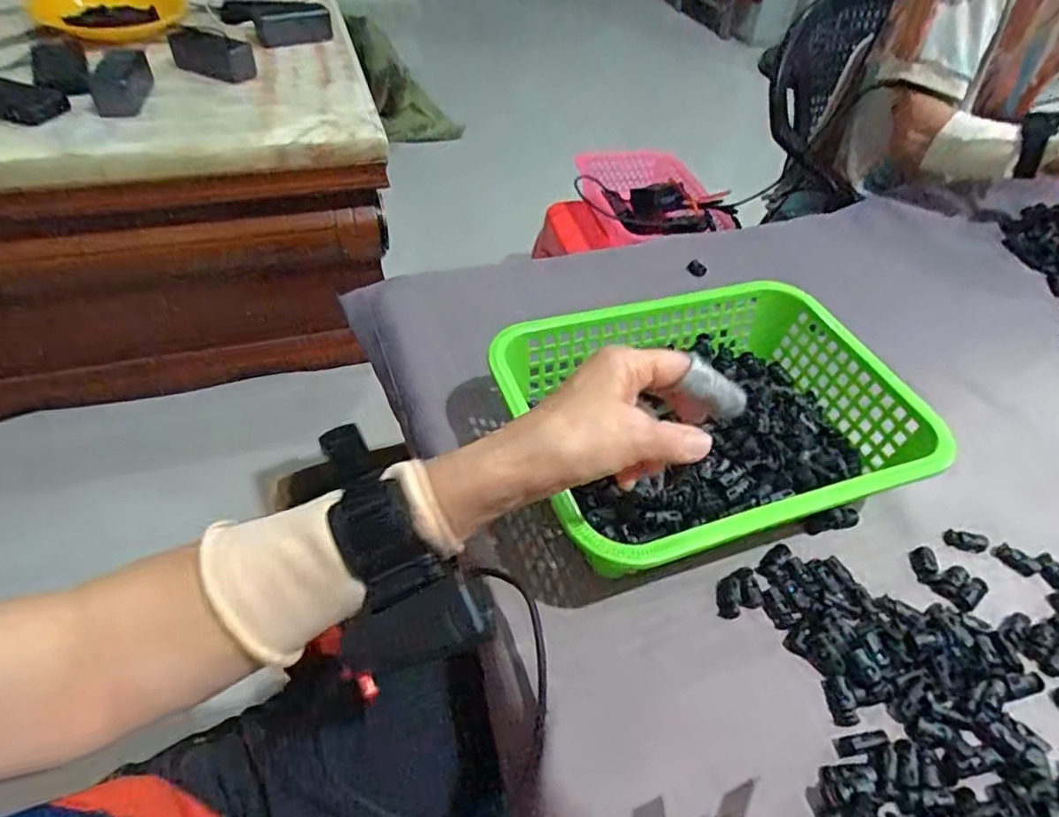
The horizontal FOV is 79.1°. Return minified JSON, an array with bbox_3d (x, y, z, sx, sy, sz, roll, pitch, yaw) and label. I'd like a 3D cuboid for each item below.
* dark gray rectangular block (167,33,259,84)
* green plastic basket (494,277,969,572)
[{"bbox_3d":[-0.540,-0.599,1.094,0.139,0.064,0.042,14,46,8],"label":"dark gray rectangular block"},{"bbox_3d":[0.134,0.015,0.503,0.297,0.085,0.222,-13,49,-18],"label":"green plastic basket"}]

